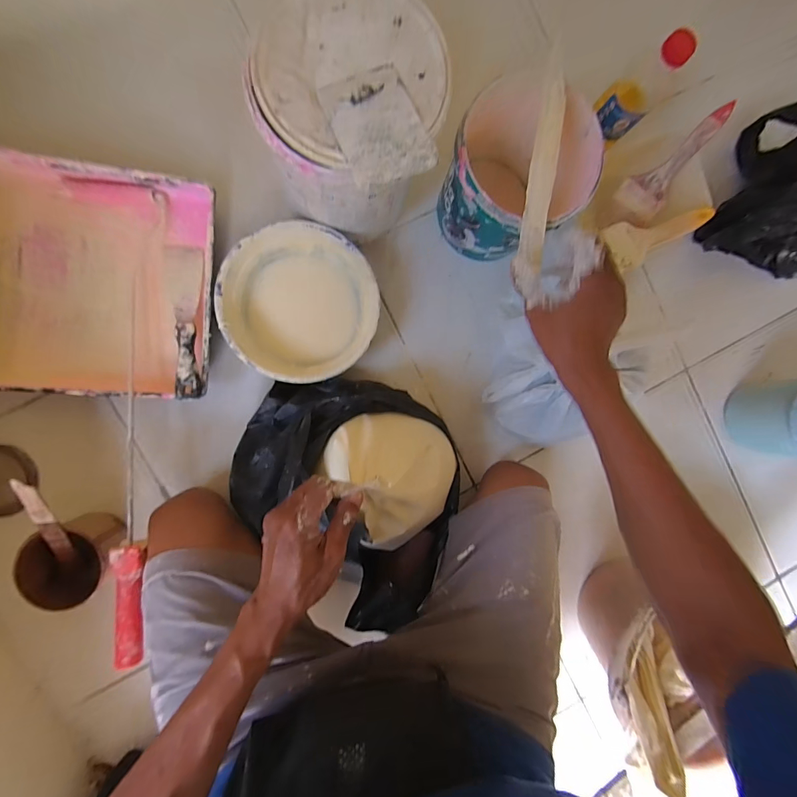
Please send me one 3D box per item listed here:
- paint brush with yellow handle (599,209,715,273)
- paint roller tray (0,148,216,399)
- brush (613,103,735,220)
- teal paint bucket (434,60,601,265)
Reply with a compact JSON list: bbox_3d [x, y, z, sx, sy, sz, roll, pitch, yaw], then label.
[{"bbox_3d":[0.345,-0.217,0.506,0.156,0.030,0.061,-20,82,-11],"label":"paint brush with yellow handle"},{"bbox_3d":[-0.425,-0.150,0.480,0.362,0.072,0.283,4,92,-7],"label":"paint roller tray"},{"bbox_3d":[0.382,-0.325,0.520,0.059,0.142,0.027,33,46,-7],"label":"brush"},{"bbox_3d":[0.142,-0.278,0.497,0.163,0.160,0.166,0,92,-6],"label":"teal paint bucket"}]

